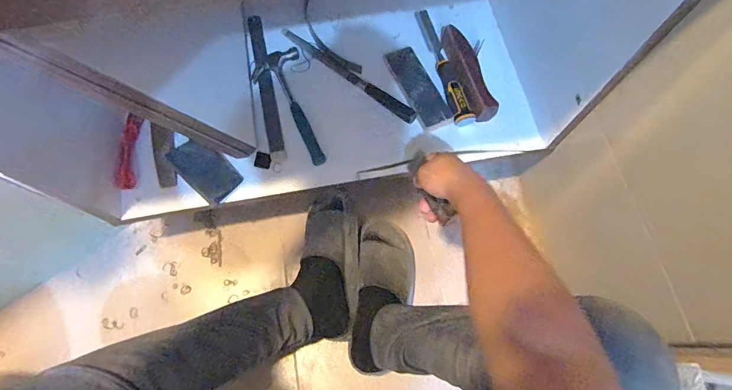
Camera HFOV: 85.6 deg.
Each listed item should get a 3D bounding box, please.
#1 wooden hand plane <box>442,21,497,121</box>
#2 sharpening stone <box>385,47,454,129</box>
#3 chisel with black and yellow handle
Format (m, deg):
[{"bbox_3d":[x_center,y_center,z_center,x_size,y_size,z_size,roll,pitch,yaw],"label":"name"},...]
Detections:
[{"bbox_3d":[0.191,-0.241,0.760,0.050,0.041,0.212,-12,71,-4],"label":"wooden hand plane"},{"bbox_3d":[0.098,-0.212,0.757,0.057,0.016,0.179,-24,72,-8],"label":"sharpening stone"},{"bbox_3d":[0.151,-0.261,0.775,0.039,0.026,0.277,-12,71,-4],"label":"chisel with black and yellow handle"}]

